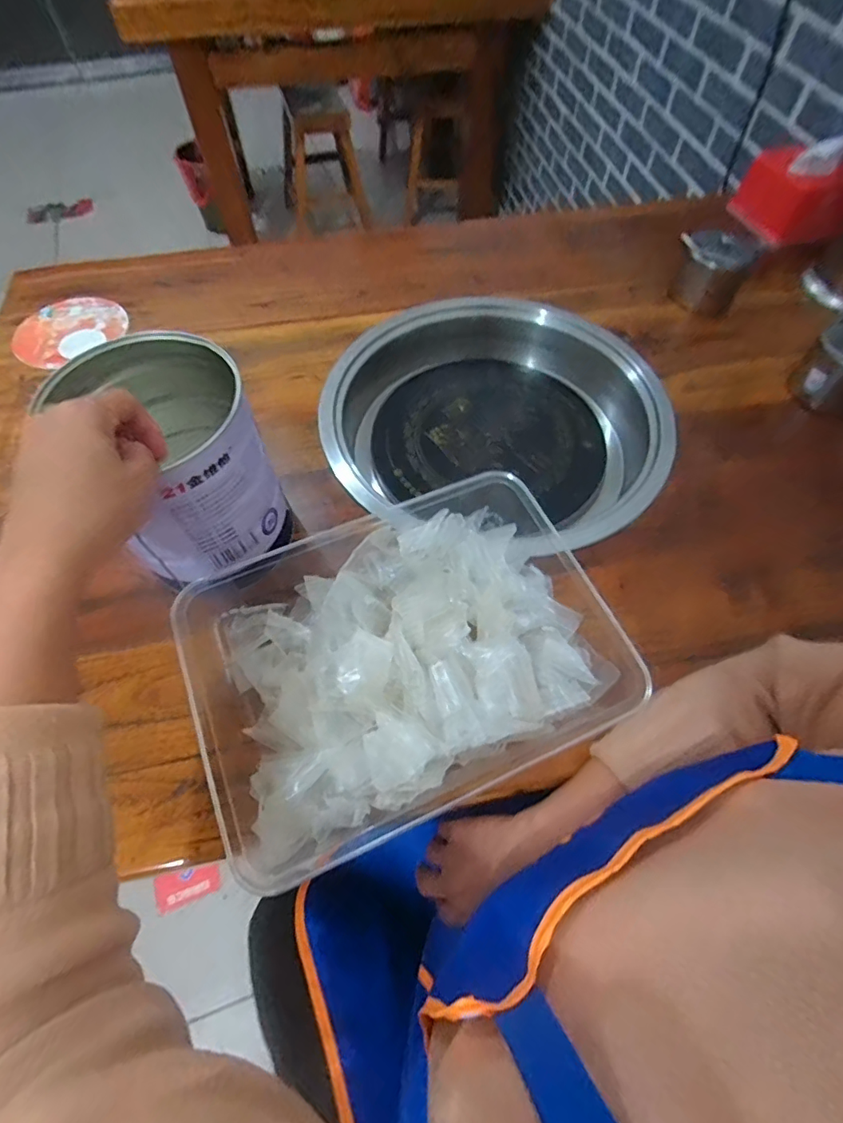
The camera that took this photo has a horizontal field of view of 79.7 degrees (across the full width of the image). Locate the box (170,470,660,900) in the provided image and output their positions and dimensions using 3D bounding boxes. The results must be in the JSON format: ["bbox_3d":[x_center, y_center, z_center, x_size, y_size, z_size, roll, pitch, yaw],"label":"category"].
[{"bbox_3d":[-0.014,0.063,0.412,0.321,0.055,0.252,-21,63,-12],"label":"box"}]

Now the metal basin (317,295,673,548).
[{"bbox_3d":[0.086,-0.179,0.614,0.363,0.078,0.349,0,61,0],"label":"metal basin"}]

